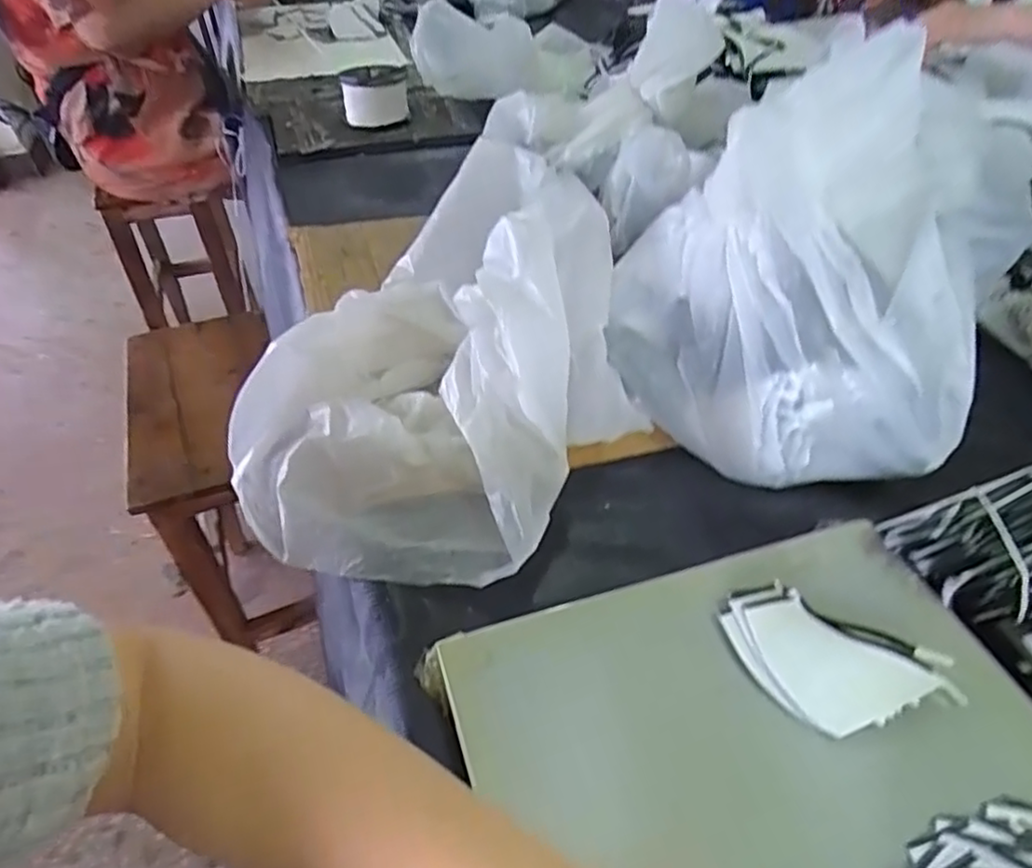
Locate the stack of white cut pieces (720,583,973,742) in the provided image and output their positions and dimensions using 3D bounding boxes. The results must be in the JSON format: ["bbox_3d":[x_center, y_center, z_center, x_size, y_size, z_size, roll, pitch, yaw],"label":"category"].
[{"bbox_3d":[0.168,0.124,0.358,0.120,0.011,0.068,23,51,21],"label":"stack of white cut pieces"}]

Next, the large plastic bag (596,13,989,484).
[{"bbox_3d":[0.182,-0.101,0.438,0.230,0.205,0.167,8,47,8],"label":"large plastic bag"}]

